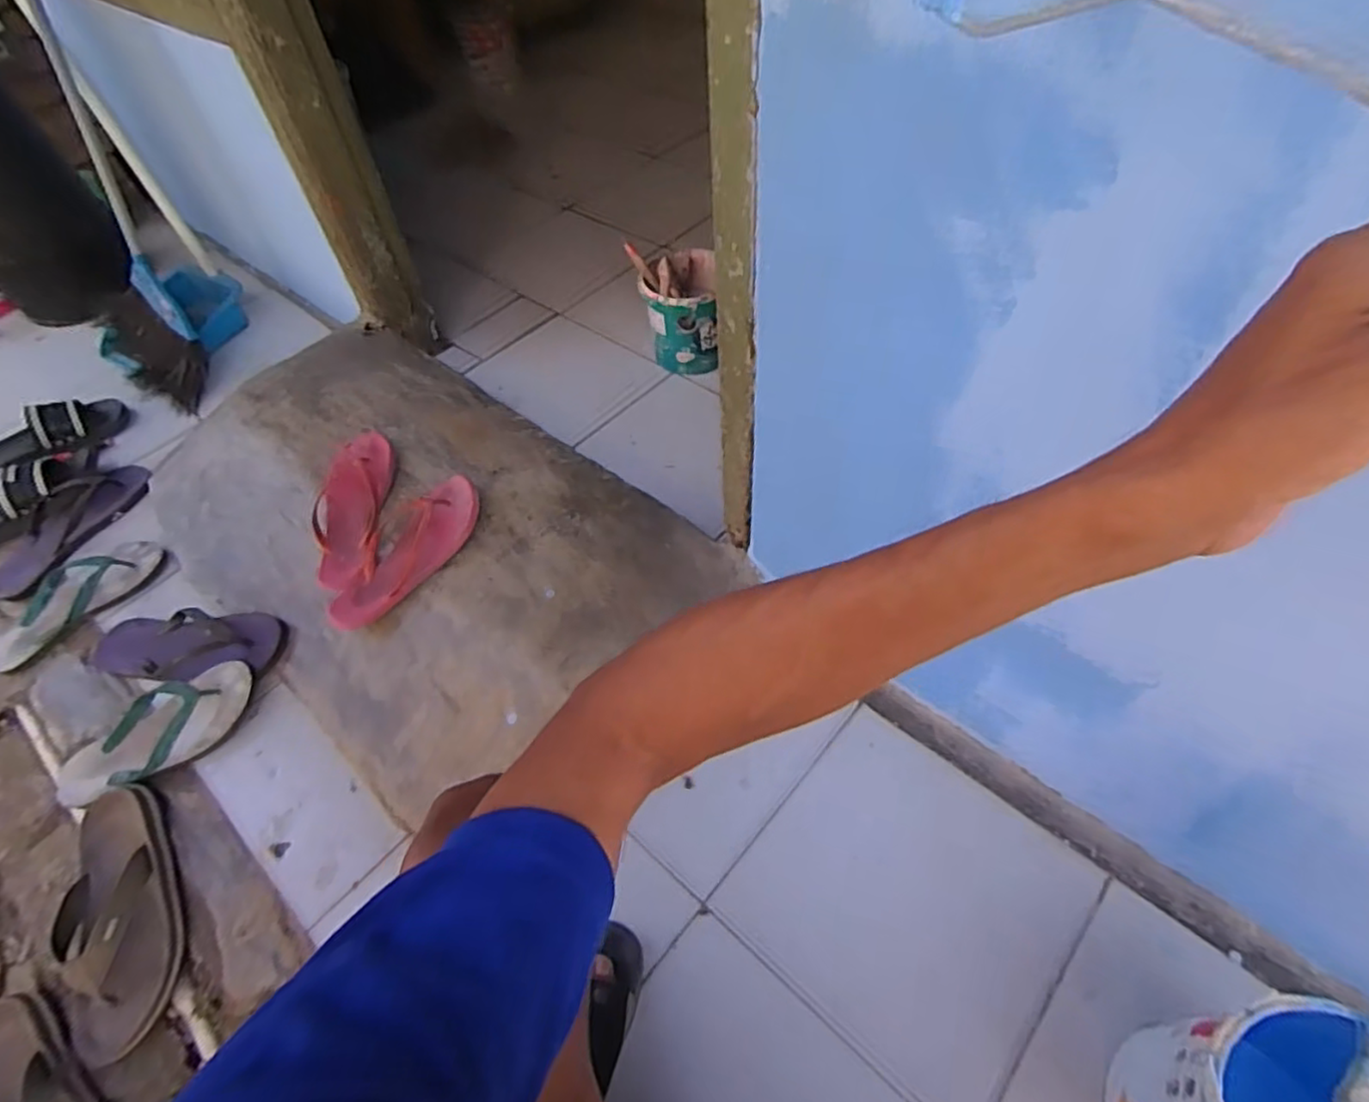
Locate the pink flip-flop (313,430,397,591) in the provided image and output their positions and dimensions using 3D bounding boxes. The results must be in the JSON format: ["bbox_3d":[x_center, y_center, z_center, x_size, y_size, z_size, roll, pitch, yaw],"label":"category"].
[{"bbox_3d":[-0.474,-0.061,0.978,0.102,0.061,0.253,-3,53,-1],"label":"pink flip-flop"}]

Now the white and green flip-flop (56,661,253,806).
[{"bbox_3d":[-0.682,0.240,0.878,0.269,0.048,0.107,-29,57,0],"label":"white and green flip-flop"}]

